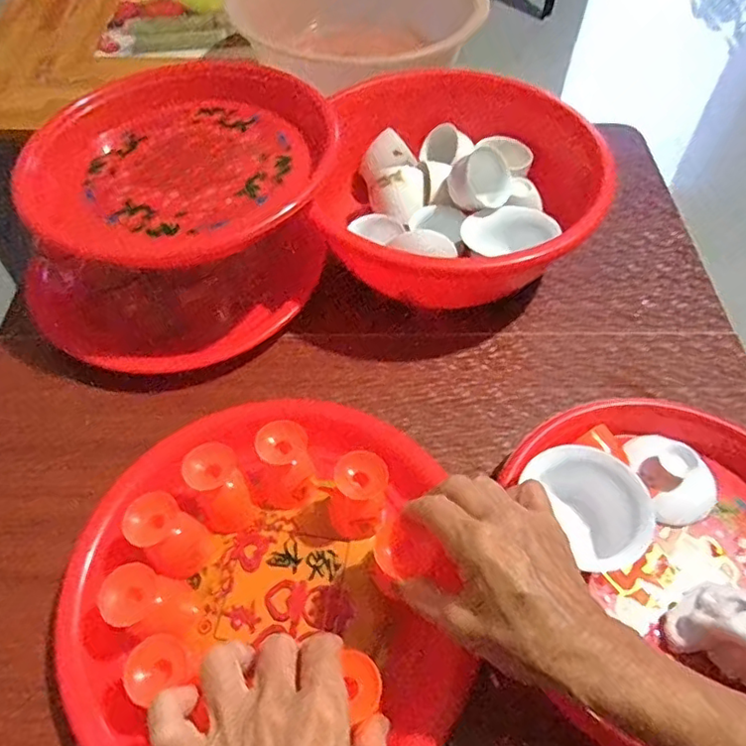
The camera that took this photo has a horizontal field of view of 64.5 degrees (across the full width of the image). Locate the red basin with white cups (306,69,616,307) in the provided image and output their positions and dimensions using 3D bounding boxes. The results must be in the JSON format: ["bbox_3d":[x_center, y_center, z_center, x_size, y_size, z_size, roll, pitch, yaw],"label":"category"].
[{"bbox_3d":[0.072,-0.182,0.561,0.244,0.093,0.244,0,56,-1],"label":"red basin with white cups"}]

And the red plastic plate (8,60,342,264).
[{"bbox_3d":[-0.169,-0.193,0.502,0.252,0.027,0.250,0,56,-1],"label":"red plastic plate"}]

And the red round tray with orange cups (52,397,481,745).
[{"bbox_3d":[-0.070,0.117,0.370,0.238,0.064,0.234,0,56,-1],"label":"red round tray with orange cups"}]

